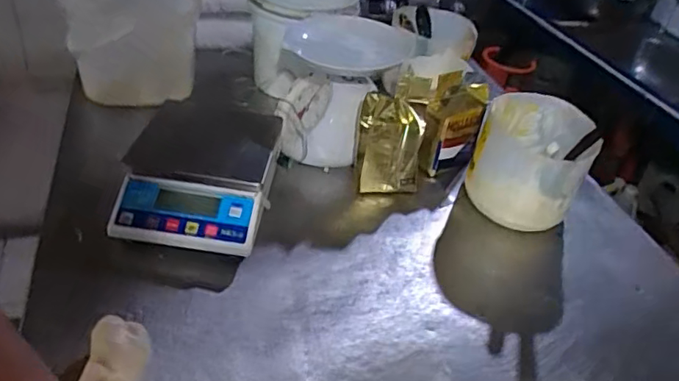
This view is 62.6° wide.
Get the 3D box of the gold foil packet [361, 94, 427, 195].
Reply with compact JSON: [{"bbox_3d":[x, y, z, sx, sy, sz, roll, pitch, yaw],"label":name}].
[{"bbox_3d":[0.074,-0.061,0.822,0.098,0.145,0.056,9,37,2],"label":"gold foil packet"}]

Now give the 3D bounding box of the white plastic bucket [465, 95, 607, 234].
[{"bbox_3d":[0.276,-0.042,0.834,0.150,0.149,0.179,17,38,12],"label":"white plastic bucket"}]

